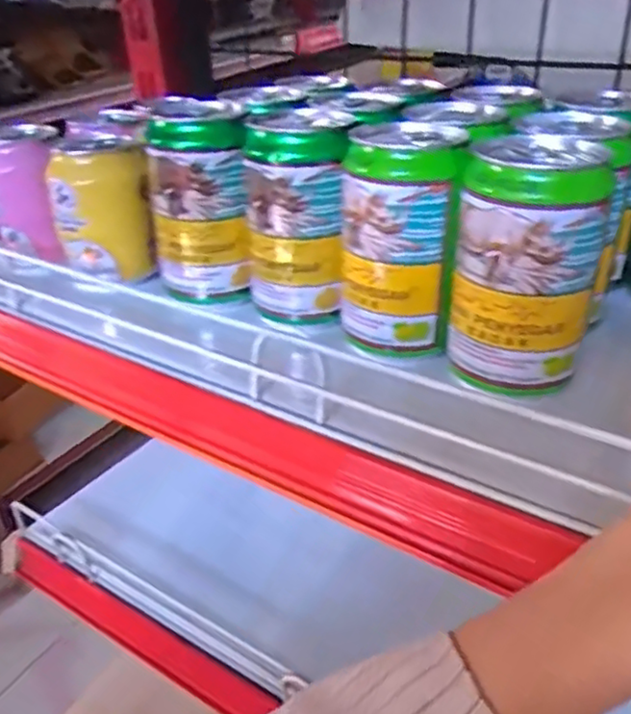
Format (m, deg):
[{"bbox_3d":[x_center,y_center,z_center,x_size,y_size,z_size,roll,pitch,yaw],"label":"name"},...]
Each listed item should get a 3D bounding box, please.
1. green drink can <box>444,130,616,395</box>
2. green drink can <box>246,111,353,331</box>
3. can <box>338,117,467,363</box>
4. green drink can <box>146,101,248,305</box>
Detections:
[{"bbox_3d":[0.098,-0.043,0.314,0.063,0.103,0.056,8,34,17],"label":"green drink can"},{"bbox_3d":[-0.009,-0.080,0.381,0.058,0.108,0.057,-2,32,1],"label":"green drink can"},{"bbox_3d":[0.043,-0.061,0.348,0.060,0.105,0.054,0,32,4],"label":"can"},{"bbox_3d":[-0.069,-0.091,0.406,0.060,0.109,0.052,-8,32,-8],"label":"green drink can"}]

